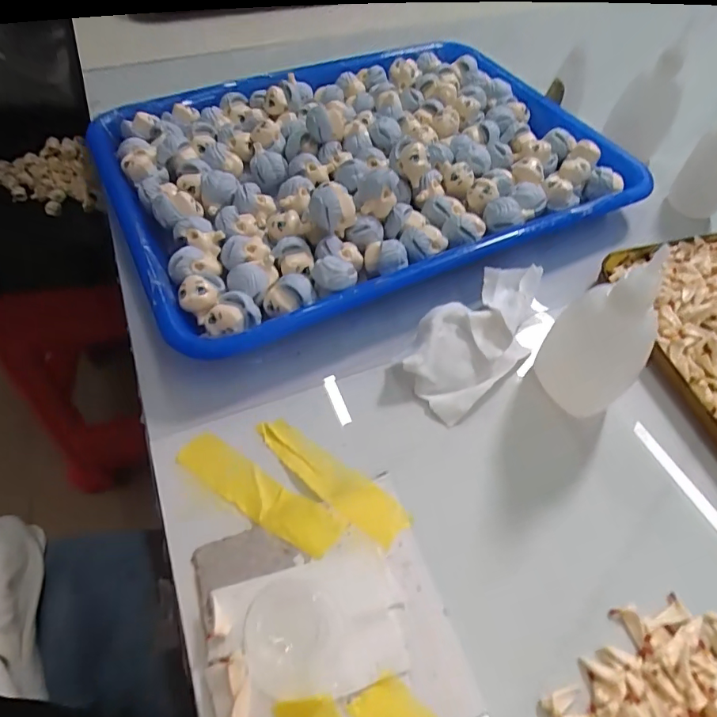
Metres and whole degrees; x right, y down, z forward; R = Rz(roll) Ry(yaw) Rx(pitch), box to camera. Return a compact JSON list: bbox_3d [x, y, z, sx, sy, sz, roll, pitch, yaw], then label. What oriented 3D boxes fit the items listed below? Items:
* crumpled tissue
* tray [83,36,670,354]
[{"bbox_3d":[0.071,-0.015,0.264,0.107,0.026,0.046,-36,64,-25],"label":"crumpled tissue"},{"bbox_3d":[0.003,-0.137,0.342,0.323,0.044,0.247,-23,59,-18],"label":"tray"}]

